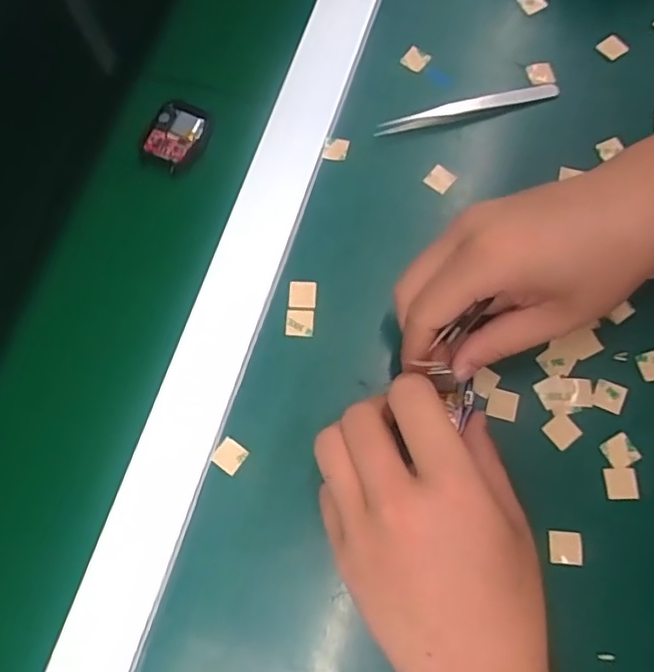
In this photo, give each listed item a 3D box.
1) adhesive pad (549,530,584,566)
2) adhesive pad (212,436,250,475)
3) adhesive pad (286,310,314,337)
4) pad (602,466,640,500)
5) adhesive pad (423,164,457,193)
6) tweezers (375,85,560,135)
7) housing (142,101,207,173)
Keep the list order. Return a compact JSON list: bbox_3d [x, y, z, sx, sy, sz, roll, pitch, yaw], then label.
[{"bbox_3d":[0.120,0.106,0.293,0.016,0.004,0.016,4,73,4],"label":"adhesive pad"},{"bbox_3d":[-0.052,0.064,0.312,0.015,0.004,0.016,33,76,11],"label":"adhesive pad"},{"bbox_3d":[-0.016,-0.008,0.334,0.015,0.004,0.016,0,72,2],"label":"adhesive pad"},{"bbox_3d":[0.152,0.076,0.302,0.015,0.004,0.016,-1,72,2],"label":"pad"},{"bbox_3d":[0.070,-0.096,0.358,0.015,0.004,0.014,41,78,13],"label":"adhesive pad"},{"bbox_3d":[0.090,-0.142,0.366,0.116,0.008,0.011,-14,72,-2],"label":"tweezers"},{"bbox_3d":[-0.096,-0.130,0.372,0.037,0.007,0.041,29,76,11],"label":"housing"}]

